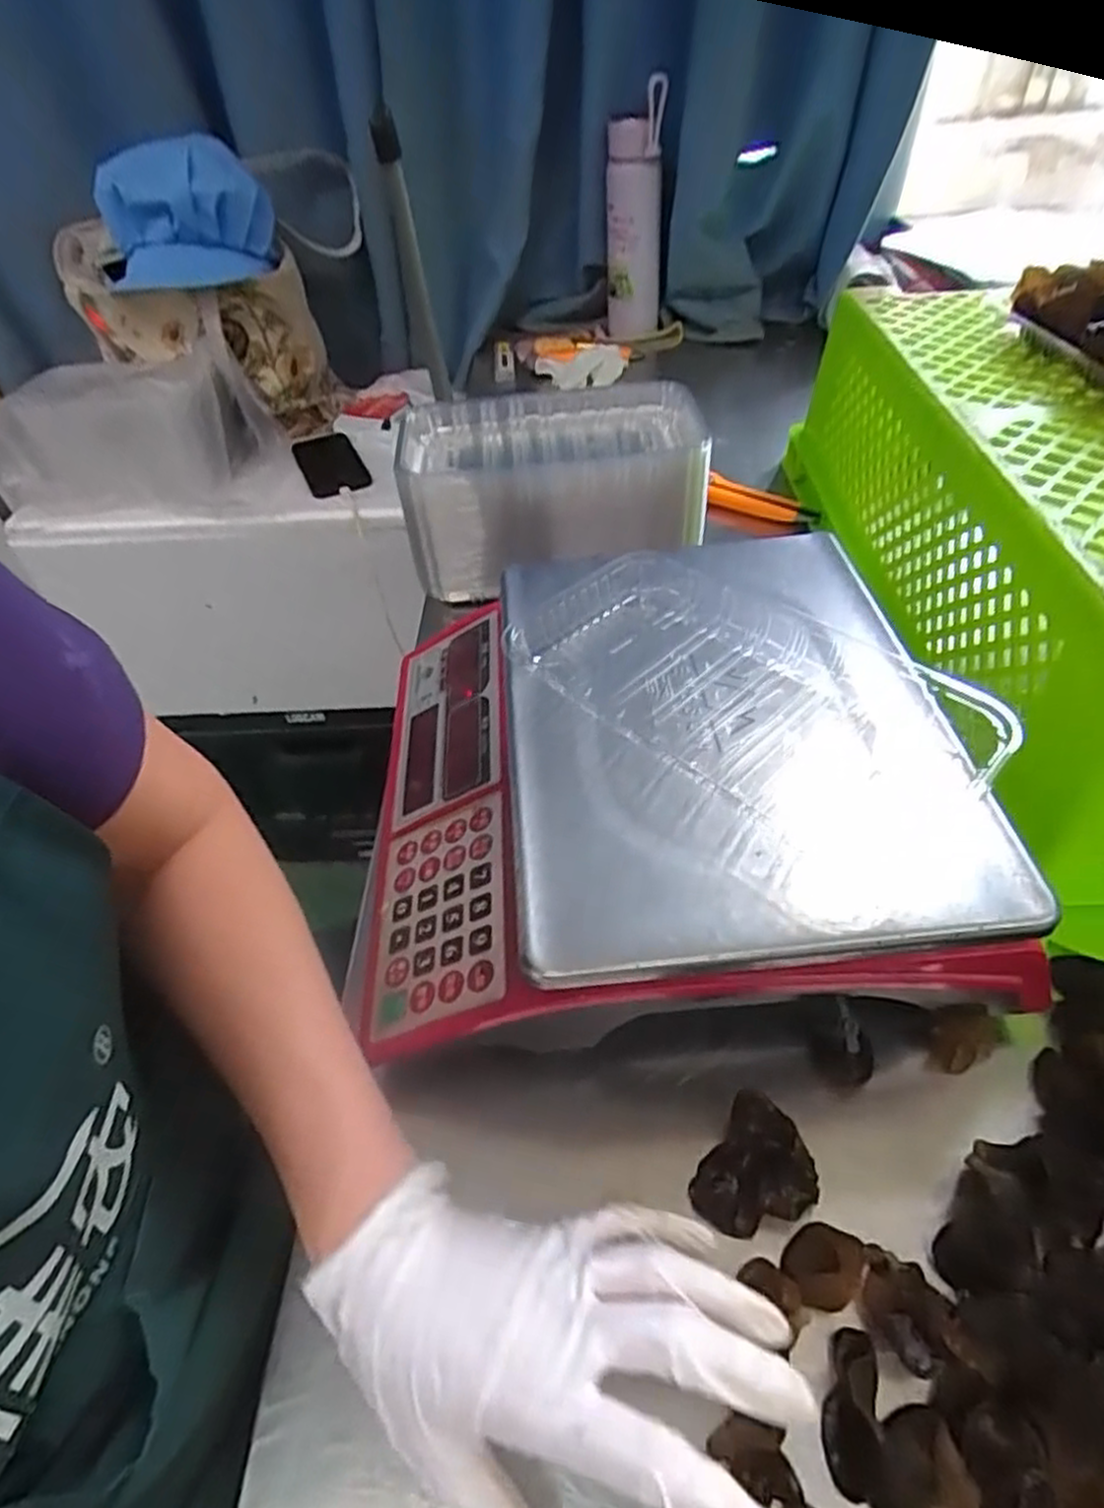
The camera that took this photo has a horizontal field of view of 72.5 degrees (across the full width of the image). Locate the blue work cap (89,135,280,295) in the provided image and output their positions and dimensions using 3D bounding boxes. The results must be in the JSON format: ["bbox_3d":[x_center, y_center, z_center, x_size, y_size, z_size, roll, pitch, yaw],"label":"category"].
[{"bbox_3d":[-0.361,-0.503,0.713,0.187,0.117,0.055,-6,47,1],"label":"blue work cap"}]

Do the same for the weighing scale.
[{"bbox_3d":[0.047,0.002,0.410,0.301,0.093,0.285,-7,47,0],"label":"weighing scale"}]

